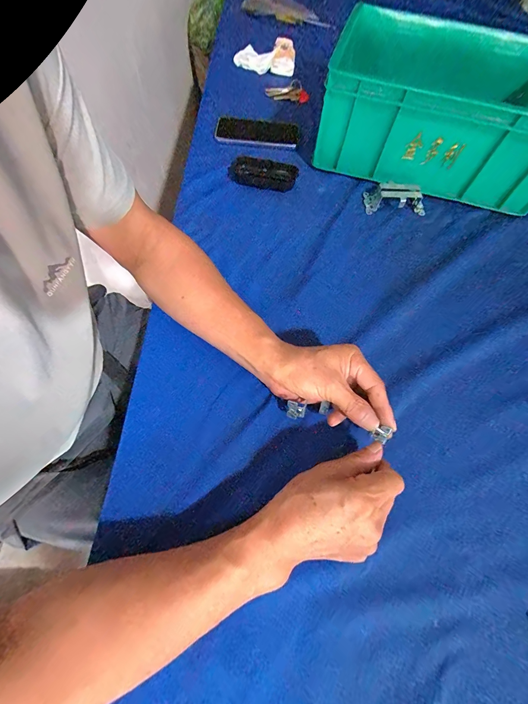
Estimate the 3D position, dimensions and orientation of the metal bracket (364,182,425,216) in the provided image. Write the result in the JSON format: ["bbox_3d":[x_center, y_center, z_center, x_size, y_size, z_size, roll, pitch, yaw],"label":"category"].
[{"bbox_3d":[0.233,-0.269,0.519,0.106,0.047,0.031,8,63,1],"label":"metal bracket"}]

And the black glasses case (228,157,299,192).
[{"bbox_3d":[-0.003,-0.337,0.561,0.130,0.013,0.050,19,108,12],"label":"black glasses case"}]

